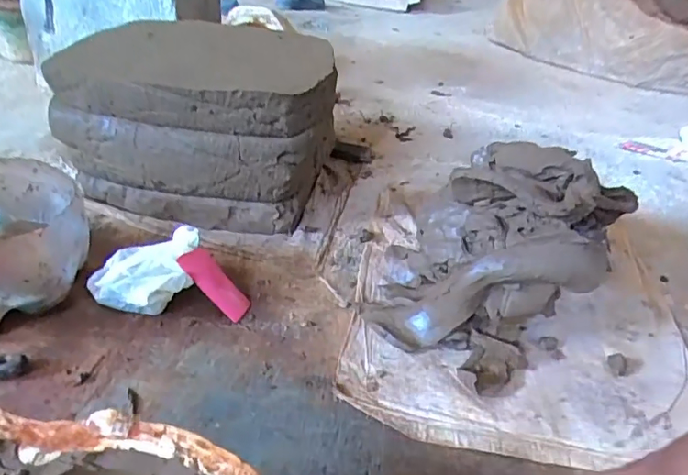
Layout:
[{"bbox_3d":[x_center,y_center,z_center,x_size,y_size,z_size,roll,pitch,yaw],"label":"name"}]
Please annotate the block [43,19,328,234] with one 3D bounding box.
[{"bbox_3d":[-0.225,-0.196,0.923,0.400,0.243,0.313,10,34,4],"label":"block"}]

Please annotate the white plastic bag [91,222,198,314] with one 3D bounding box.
[{"bbox_3d":[-0.257,0.041,0.699,0.133,0.087,0.111,22,37,21],"label":"white plastic bag"}]

